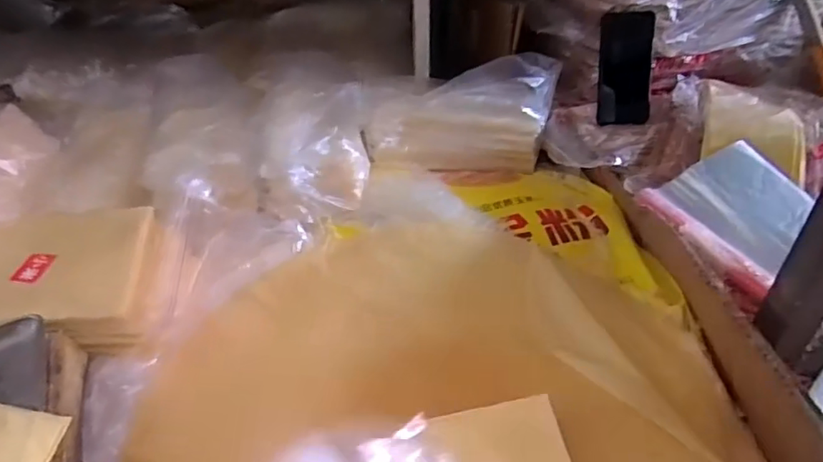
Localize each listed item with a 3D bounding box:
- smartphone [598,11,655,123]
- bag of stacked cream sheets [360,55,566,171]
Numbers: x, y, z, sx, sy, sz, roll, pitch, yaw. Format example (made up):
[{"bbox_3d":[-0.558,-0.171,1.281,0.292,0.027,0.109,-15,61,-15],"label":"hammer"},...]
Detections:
[{"bbox_3d":[0.312,-0.235,0.822,0.074,0.154,0.018,-6,18,-4],"label":"smartphone"},{"bbox_3d":[0.075,-0.178,0.862,0.299,0.138,0.153,-4,40,-2],"label":"bag of stacked cream sheets"}]

